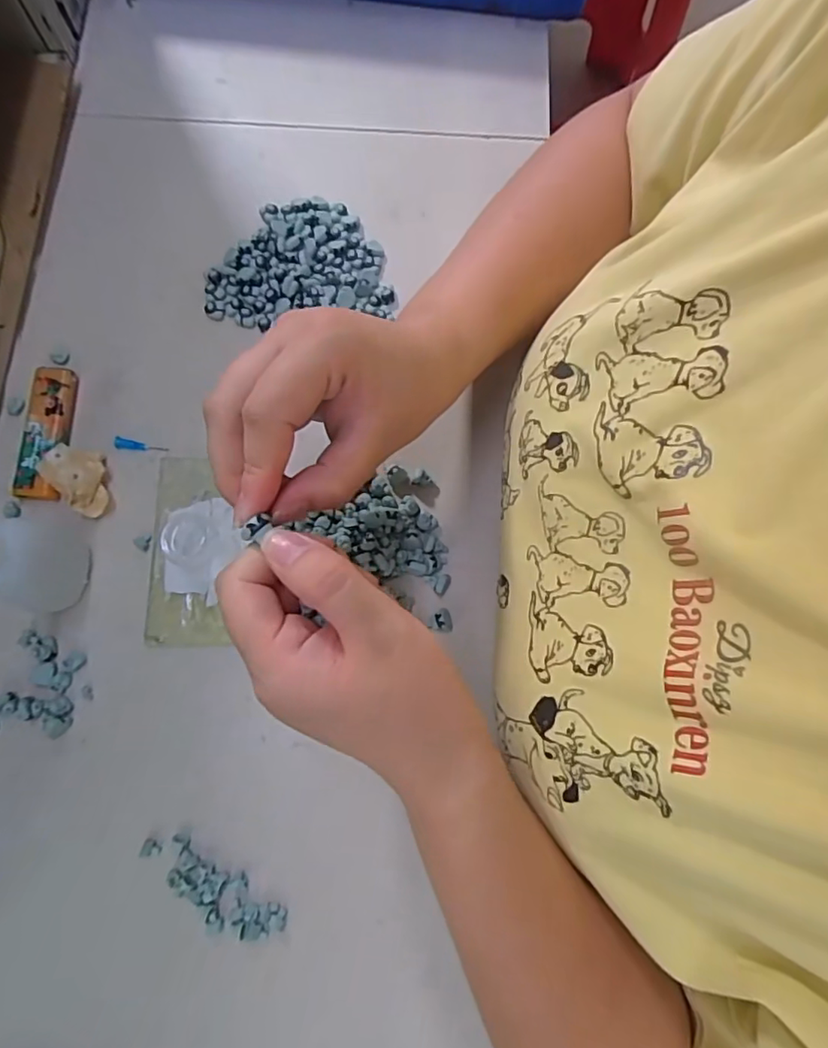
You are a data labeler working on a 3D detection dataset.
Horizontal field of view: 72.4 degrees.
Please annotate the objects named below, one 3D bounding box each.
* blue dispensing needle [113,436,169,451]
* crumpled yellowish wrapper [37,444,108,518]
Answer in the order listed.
[{"bbox_3d":[-0.162,-0.045,0.334,0.031,0.004,0.007,13,78,3],"label":"blue dispensing needle"},{"bbox_3d":[-0.188,-0.026,0.319,0.036,0.020,0.031,32,78,7],"label":"crumpled yellowish wrapper"}]

